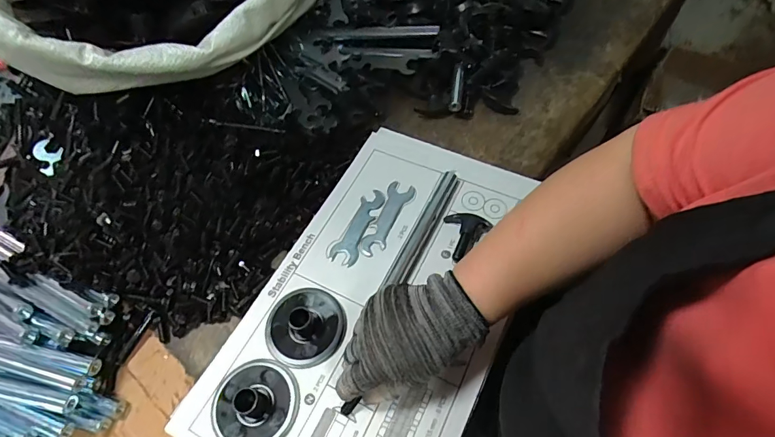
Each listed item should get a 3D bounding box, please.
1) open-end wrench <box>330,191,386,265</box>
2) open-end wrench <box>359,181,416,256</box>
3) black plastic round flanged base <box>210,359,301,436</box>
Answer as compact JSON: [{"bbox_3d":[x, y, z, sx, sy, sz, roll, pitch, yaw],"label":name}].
[{"bbox_3d":[-0.031,0.008,0.445,0.029,0.004,0.093,18,63,13],"label":"open-end wrench"},{"bbox_3d":[0.000,-0.001,0.444,0.029,0.004,0.092,20,64,14],"label":"open-end wrench"},{"bbox_3d":[-0.114,0.154,0.352,0.072,0.022,0.070,-1,61,3],"label":"black plastic round flanged base"}]

